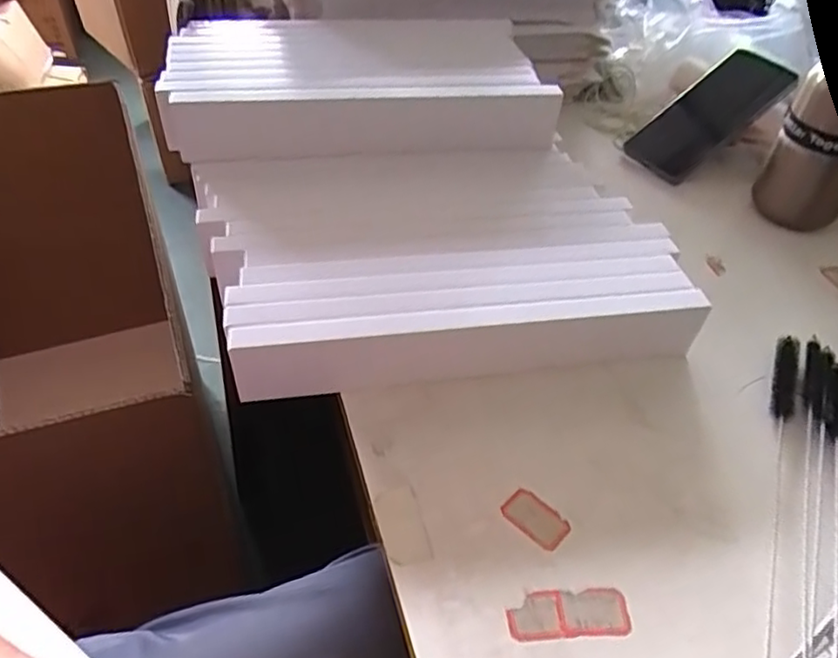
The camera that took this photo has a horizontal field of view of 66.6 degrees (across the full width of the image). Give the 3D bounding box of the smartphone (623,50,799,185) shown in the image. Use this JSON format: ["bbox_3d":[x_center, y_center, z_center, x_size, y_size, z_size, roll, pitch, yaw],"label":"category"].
[{"bbox_3d":[0.288,-0.214,0.640,0.149,0.011,0.072,-42,67,11],"label":"smartphone"}]

